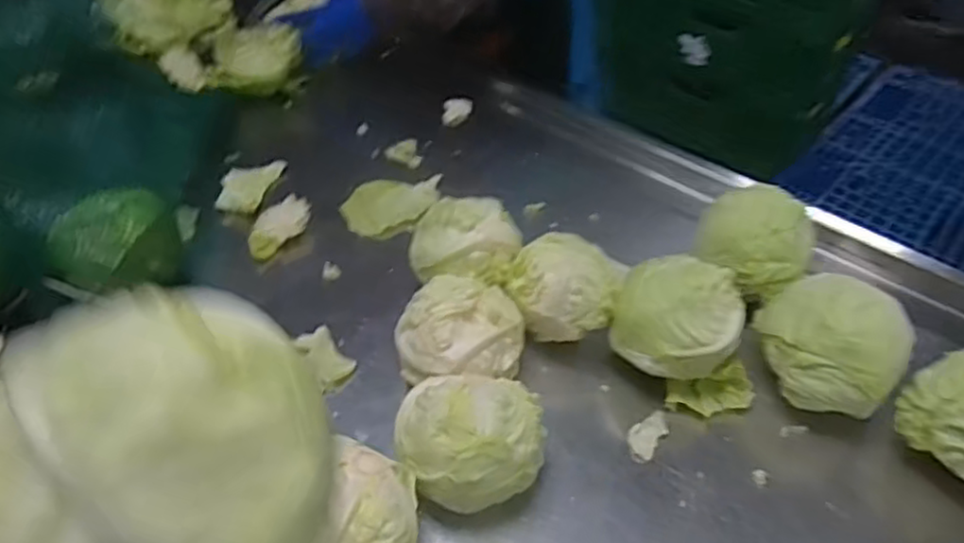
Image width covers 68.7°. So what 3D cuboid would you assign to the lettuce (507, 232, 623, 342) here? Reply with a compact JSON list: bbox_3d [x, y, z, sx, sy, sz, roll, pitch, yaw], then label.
[{"bbox_3d":[0.081,0.025,0.706,0.106,0.098,0.086,21,46,18],"label":"lettuce"}]

